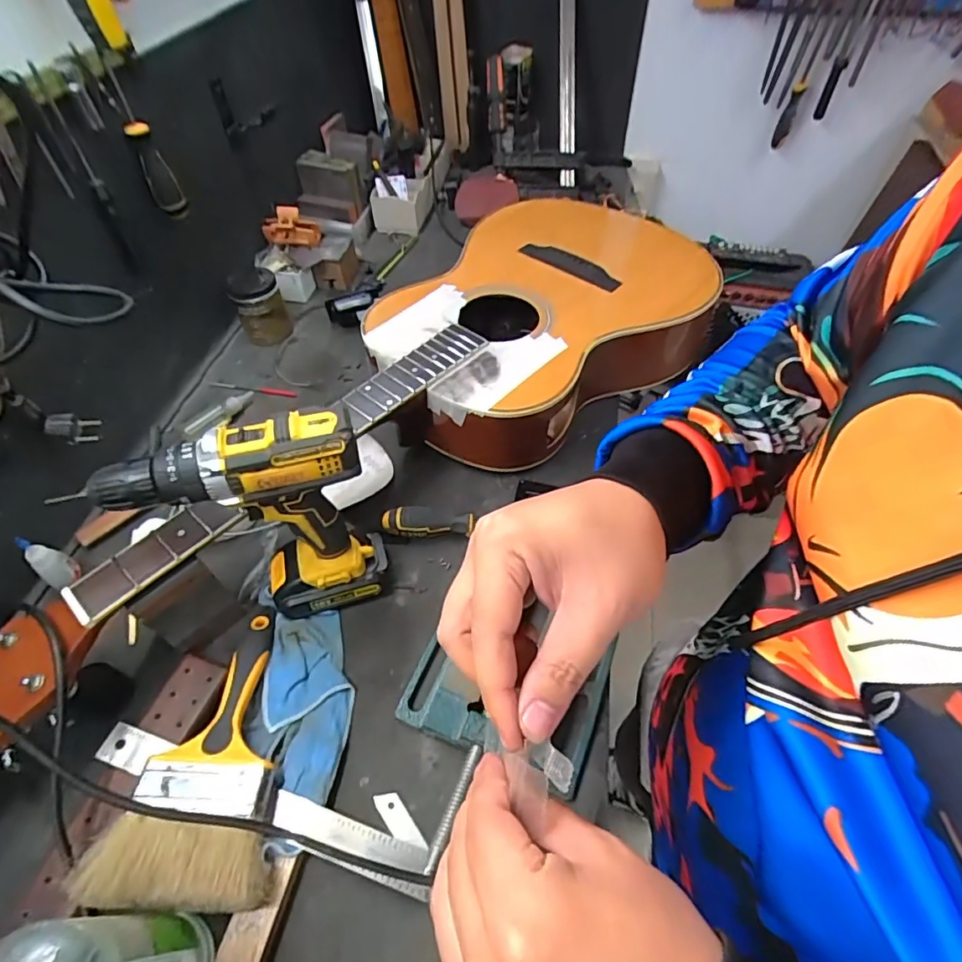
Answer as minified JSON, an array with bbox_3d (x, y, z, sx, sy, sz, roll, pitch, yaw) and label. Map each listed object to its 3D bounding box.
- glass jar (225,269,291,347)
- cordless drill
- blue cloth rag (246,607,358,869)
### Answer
[{"bbox_3d":[-0.324,-0.254,0.789,0.067,0.097,0.067,-1,52,1],"label":"glass jar"},{"bbox_3d":[-0.195,0.038,0.479,0.196,0.203,0.088,-6,52,-3],"label":"cordless drill"},{"bbox_3d":[-0.162,0.208,0.469,0.087,0.020,0.194,0,52,2],"label":"blue cloth rag"}]

